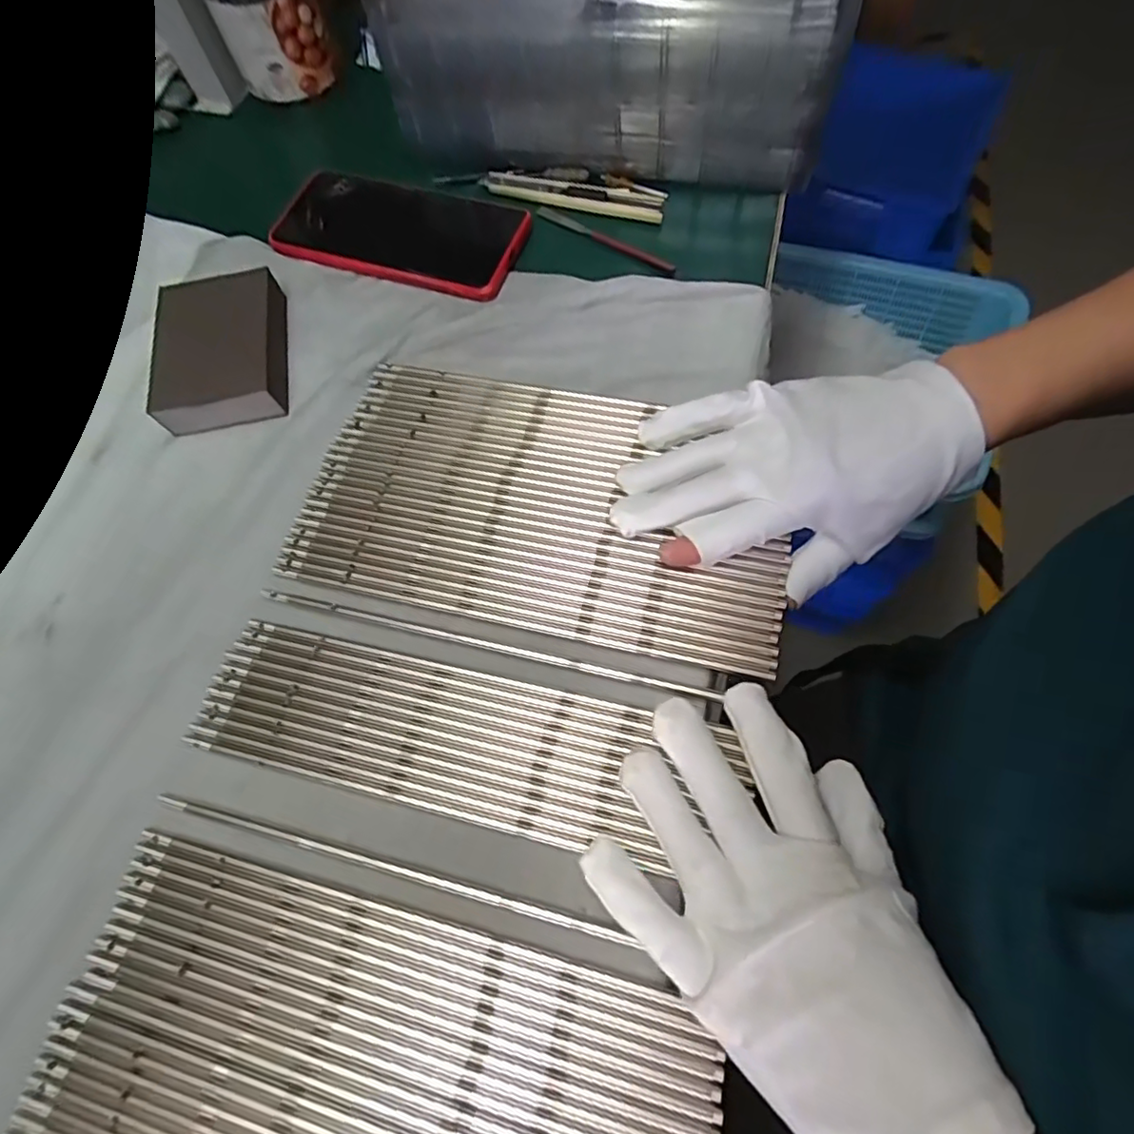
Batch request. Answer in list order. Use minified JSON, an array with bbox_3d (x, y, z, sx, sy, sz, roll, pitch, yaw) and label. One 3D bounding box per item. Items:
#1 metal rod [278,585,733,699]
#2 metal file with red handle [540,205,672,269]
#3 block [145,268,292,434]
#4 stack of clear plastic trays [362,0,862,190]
[{"bbox_3d":[-0.042,0.036,0.296,0.229,0.008,0.005,12,70,8],"label":"metal rod"},{"bbox_3d":[0.024,-0.219,0.408,0.110,0.009,0.008,36,74,15],"label":"metal file with red handle"},{"bbox_3d":[-0.210,-0.131,0.371,0.073,0.021,0.101,-14,68,-3],"label":"block"},{"bbox_3d":[0.031,-0.368,0.415,0.288,0.100,0.175,10,69,7],"label":"stack of clear plastic trays"}]

